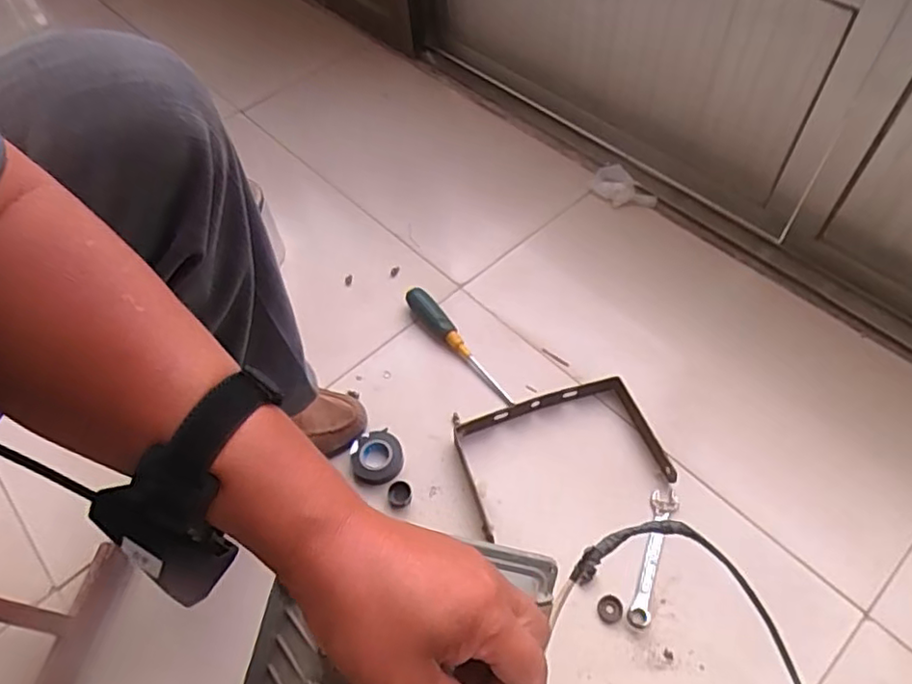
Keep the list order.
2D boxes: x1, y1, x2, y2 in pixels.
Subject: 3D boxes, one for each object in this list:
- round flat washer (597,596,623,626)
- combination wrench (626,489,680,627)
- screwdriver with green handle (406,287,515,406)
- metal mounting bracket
[{"bbox_3d":[0.158,0.275,0.635,0.025,0.004,0.027,-3,55,4],"label":"round flat washer"},{"bbox_3d":[0.210,0.226,0.660,0.028,0.008,0.151,16,59,16],"label":"combination wrench"},{"bbox_3d":[0.007,-0.001,0.816,0.029,0.029,0.217,-37,60,-19],"label":"screwdriver with green handle"},{"bbox_3d":[0.119,0.125,0.719,0.225,0.026,0.150,-18,56,-7],"label":"metal mounting bracket"}]

